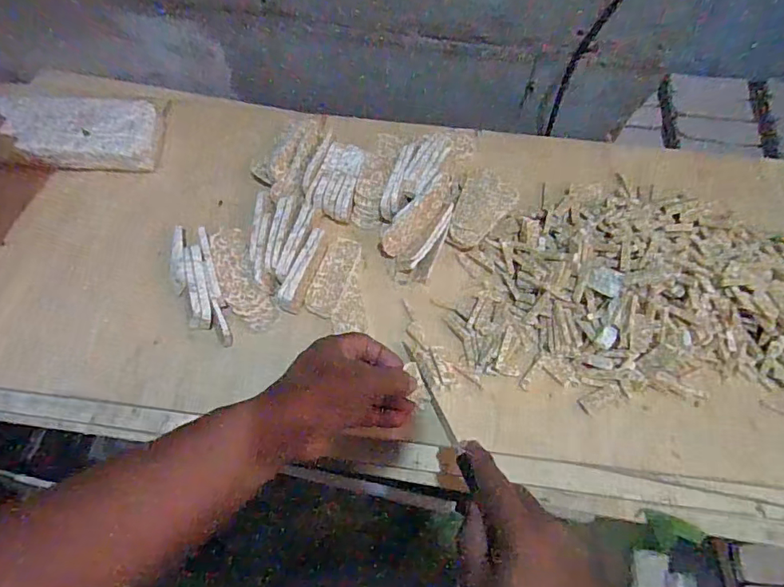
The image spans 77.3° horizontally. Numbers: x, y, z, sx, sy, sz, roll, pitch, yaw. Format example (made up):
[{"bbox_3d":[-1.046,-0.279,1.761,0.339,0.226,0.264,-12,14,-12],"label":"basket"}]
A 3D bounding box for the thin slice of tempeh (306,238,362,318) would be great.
[{"bbox_3d":[-0.061,-0.018,0.506,0.033,0.009,0.089,19,65,8],"label":"thin slice of tempeh"}]

